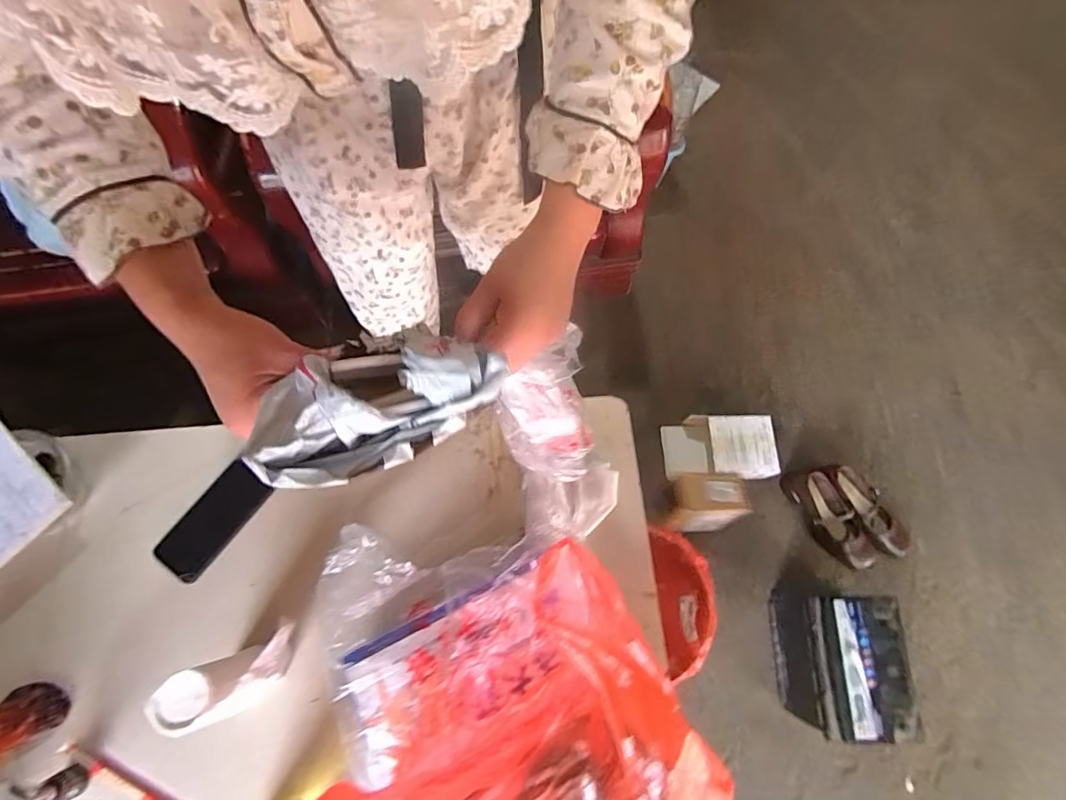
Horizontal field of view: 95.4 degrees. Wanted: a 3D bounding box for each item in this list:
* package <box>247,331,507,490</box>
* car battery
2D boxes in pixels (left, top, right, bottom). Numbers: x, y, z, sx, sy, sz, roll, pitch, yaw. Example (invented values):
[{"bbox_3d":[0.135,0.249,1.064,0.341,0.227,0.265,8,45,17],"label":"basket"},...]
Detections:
[{"bbox_3d":[-0.084,0.002,0.270,0.130,0.040,0.058,-23,73,-16],"label":"package"},{"bbox_3d":[0.579,0.497,0.939,0.190,0.206,0.233,2,72,0],"label":"car battery"}]

